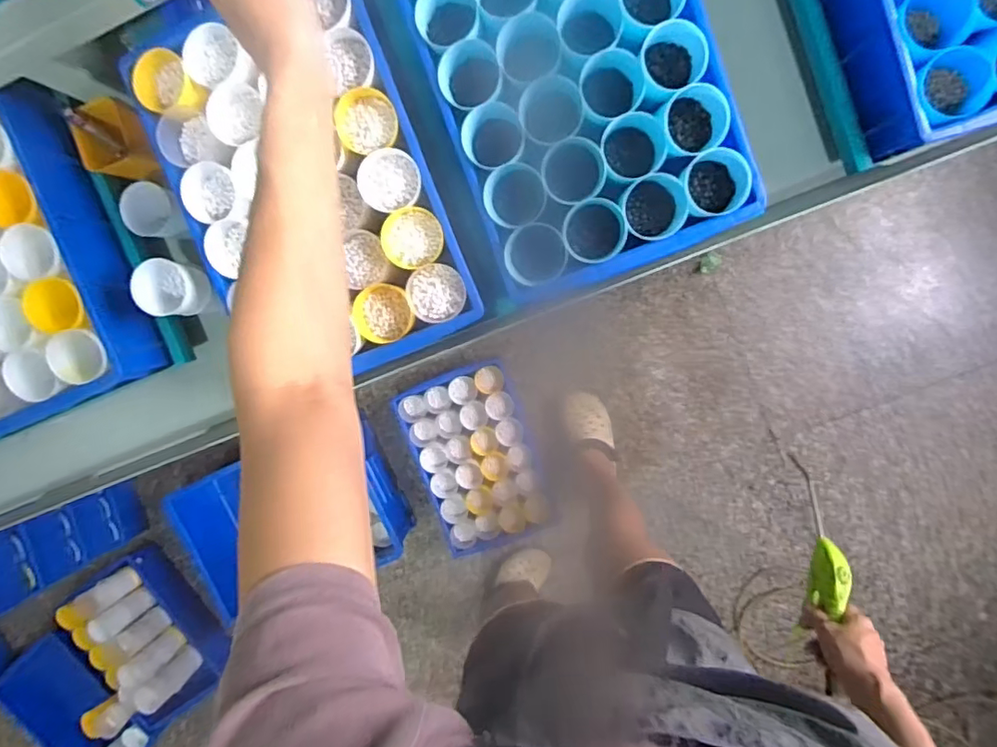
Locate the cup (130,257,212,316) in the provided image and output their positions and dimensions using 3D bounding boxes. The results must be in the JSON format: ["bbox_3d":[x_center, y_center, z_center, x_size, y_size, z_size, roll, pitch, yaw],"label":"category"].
[{"bbox_3d":[-0.381,-0.101,0.662,0.063,0.060,0.063,1,96,5],"label":"cup"}]

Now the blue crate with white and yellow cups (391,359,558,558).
[{"bbox_3d":[-0.049,0.199,1.318,0.280,0.111,0.424,-18,94,7],"label":"blue crate with white and yellow cups"}]

